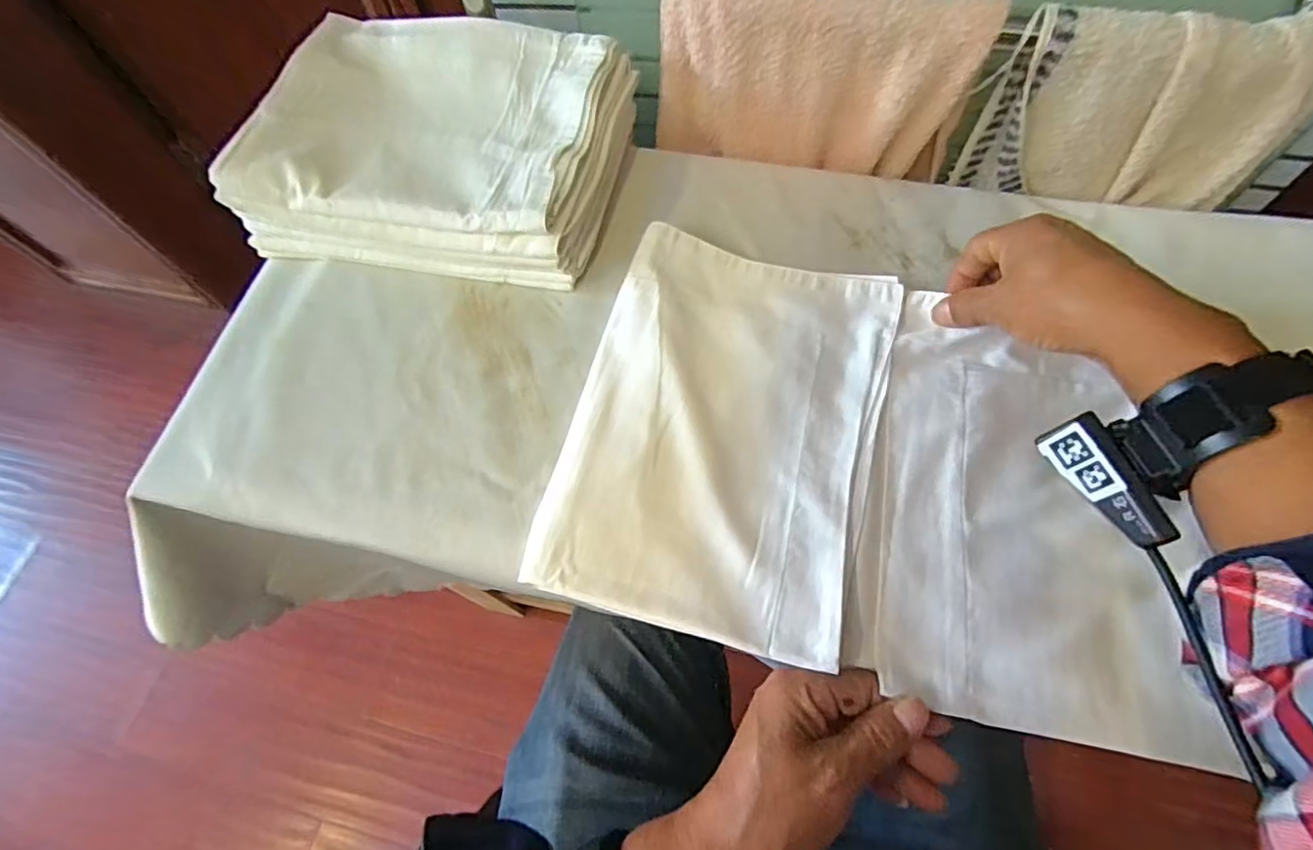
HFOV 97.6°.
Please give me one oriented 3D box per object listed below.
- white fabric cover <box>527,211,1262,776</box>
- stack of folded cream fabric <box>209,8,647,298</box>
[{"bbox_3d":[0.132,0.017,0.371,0.364,0.023,0.271,13,64,9],"label":"white fabric cover"},{"bbox_3d":[-0.176,-0.228,0.475,0.276,0.080,0.205,11,64,8],"label":"stack of folded cream fabric"}]

